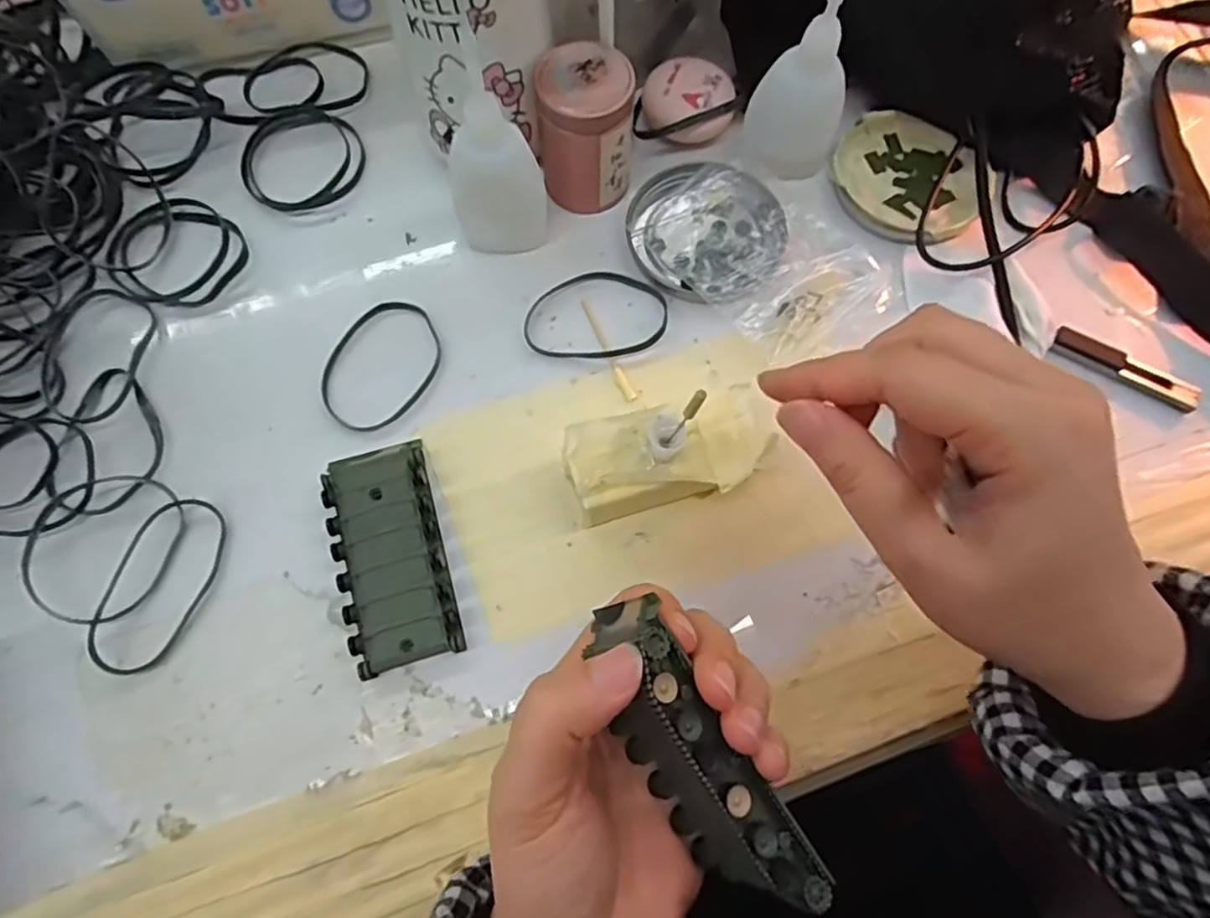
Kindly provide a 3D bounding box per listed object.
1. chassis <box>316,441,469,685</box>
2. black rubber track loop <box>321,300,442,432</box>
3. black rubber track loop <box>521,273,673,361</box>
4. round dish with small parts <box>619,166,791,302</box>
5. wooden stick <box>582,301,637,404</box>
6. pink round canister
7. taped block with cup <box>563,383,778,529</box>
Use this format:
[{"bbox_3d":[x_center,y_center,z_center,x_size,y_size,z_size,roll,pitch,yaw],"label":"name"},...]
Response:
[{"bbox_3d":[-0.092,0.039,0.289,0.043,0.015,0.094,-16,73,-6],"label":"chassis"},{"bbox_3d":[-0.108,-0.046,0.321,0.050,0.004,0.067,27,73,7],"label":"black rubber track loop"},{"bbox_3d":[-0.004,-0.072,0.332,0.069,0.004,0.047,1,72,-1],"label":"black rubber track loop"},{"bbox_3d":[0.050,-0.116,0.340,0.079,0.011,0.075,0,72,-1],"label":"round dish with small parts"},{"bbox_3d":[0.001,-0.053,0.326,0.006,0.004,0.059,-23,74,-8],"label":"wooden stick"},{"bbox_3d":[-0.010,-0.161,0.328,0.044,0.065,0.045,3,72,0],"label":"pink round canister"},{"bbox_3d":[0.027,0.000,0.288,0.085,0.043,0.042,-16,73,-6],"label":"taped block with cup"}]

